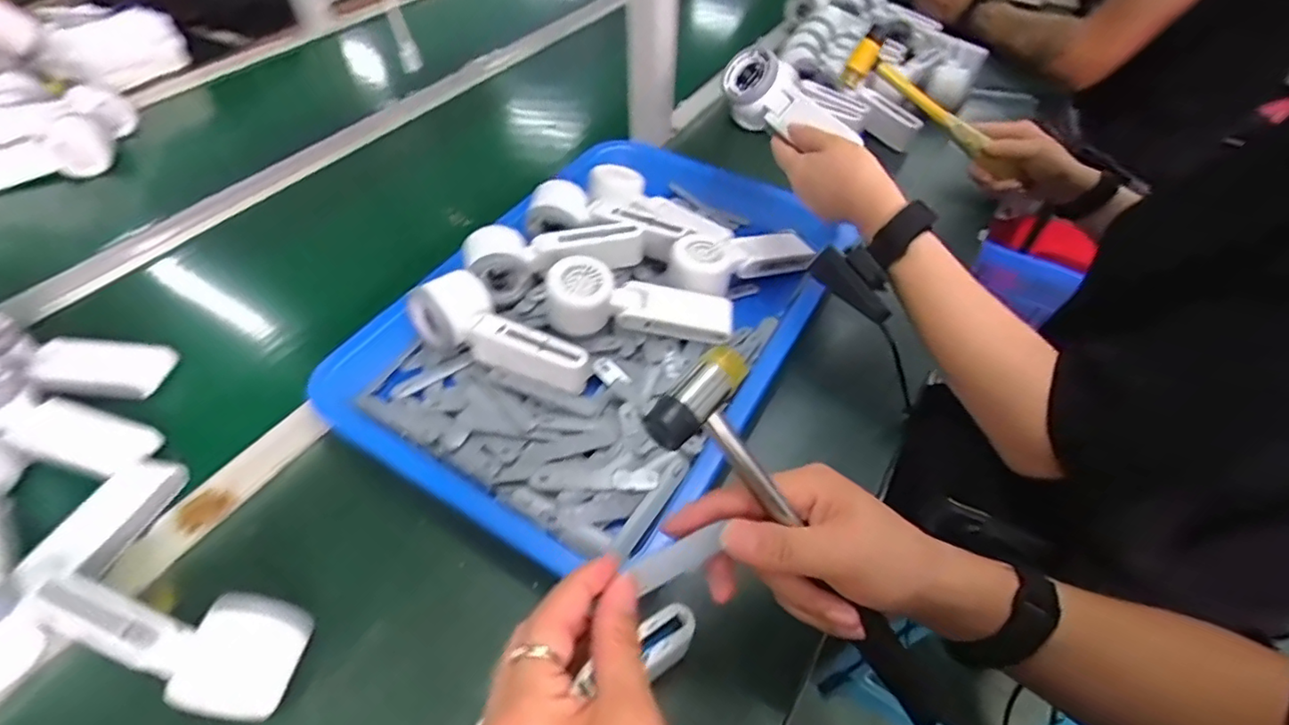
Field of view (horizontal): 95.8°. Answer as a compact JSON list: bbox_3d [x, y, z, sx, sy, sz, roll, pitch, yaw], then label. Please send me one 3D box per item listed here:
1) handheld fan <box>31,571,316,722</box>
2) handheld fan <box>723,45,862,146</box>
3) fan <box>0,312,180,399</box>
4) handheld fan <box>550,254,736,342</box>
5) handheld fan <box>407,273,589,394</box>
[{"bbox_3d":[-0.297,0.165,0.352,0.176,0.043,0.063,7,50,6],"label":"handheld fan"},{"bbox_3d":[0.131,-0.241,0.541,0.046,0.054,0.164,-27,54,-21],"label":"handheld fan"},{"bbox_3d":[-0.509,-0.005,0.507,0.169,0.030,0.059,15,49,-5],"label":"fan"},{"bbox_3d":[-0.005,-0.047,0.516,0.164,0.054,0.049,10,48,-11],"label":"handheld fan"},{"bbox_3d":[-0.121,-0.032,0.494,0.161,0.062,0.054,21,52,17],"label":"handheld fan"}]

